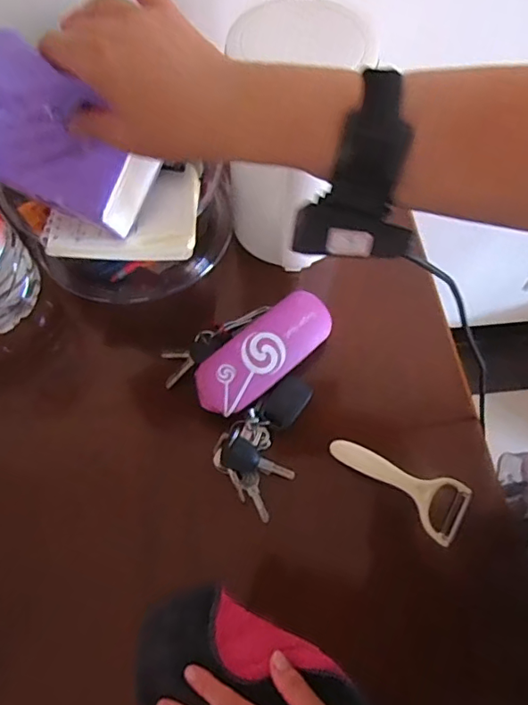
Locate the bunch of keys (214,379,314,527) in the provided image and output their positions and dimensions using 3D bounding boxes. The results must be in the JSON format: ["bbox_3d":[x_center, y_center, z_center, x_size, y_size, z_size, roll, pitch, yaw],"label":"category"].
[{"bbox_3d":[0.006,0.082,0.521,0.075,0.019,0.133,30,64,12],"label":"bunch of keys"}]

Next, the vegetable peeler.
[{"bbox_3d":[0.127,0.119,0.500,0.134,0.017,0.059,31,65,12],"label":"vegetable peeler"}]

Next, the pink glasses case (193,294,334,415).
[{"bbox_3d":[0.002,0.001,0.533,0.156,0.046,0.054,-35,69,-19],"label":"pink glasses case"}]

